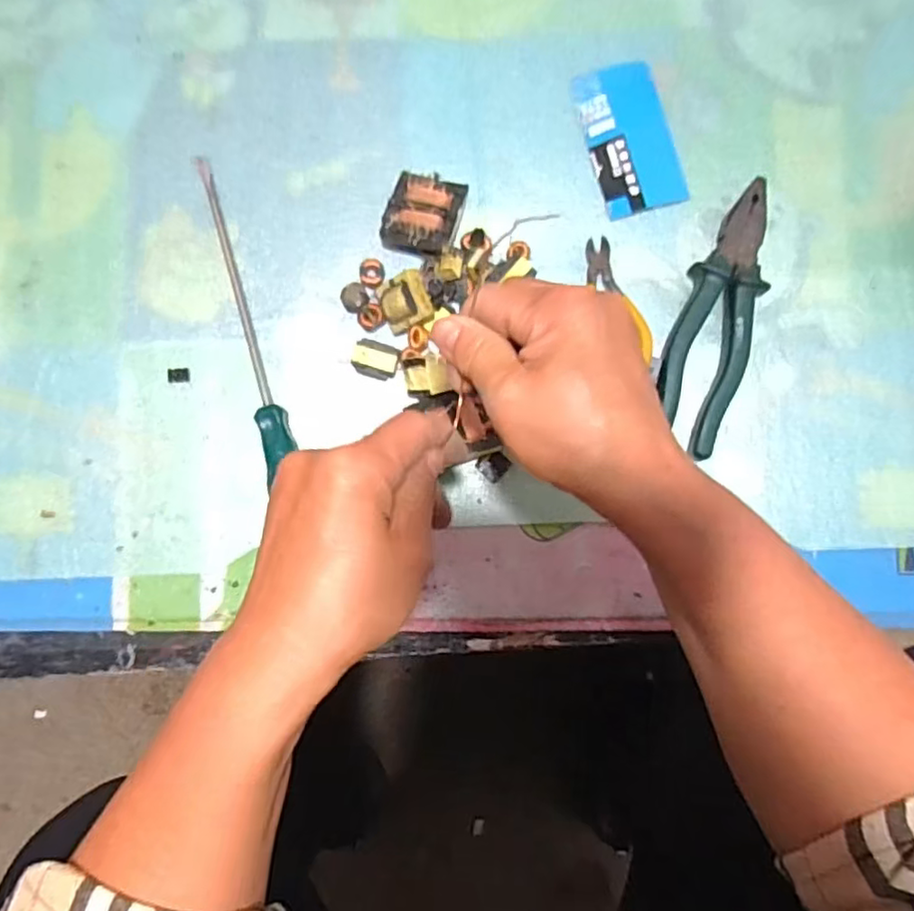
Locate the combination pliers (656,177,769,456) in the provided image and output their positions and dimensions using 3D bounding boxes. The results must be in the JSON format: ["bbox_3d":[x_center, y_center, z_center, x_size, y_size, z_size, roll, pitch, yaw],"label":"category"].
[{"bbox_3d":[0.182,-0.097,0.449,0.050,0.018,0.188,20,87,3],"label":"combination pliers"}]

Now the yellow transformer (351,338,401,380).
[{"bbox_3d":[-0.058,-0.067,0.459,0.032,0.016,0.023,17,87,3],"label":"yellow transformer"}]

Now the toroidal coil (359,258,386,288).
[{"bbox_3d":[-0.061,-0.132,0.468,0.019,0.008,0.022,-10,86,1],"label":"toroidal coil"}]

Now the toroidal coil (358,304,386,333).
[{"bbox_3d":[-0.061,-0.098,0.464,0.019,0.011,0.019,0,86,2],"label":"toroidal coil"}]

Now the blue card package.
[{"bbox_3d":[0.125,-0.230,0.466,0.059,0.006,0.110,-15,86,1],"label":"blue card package"}]

